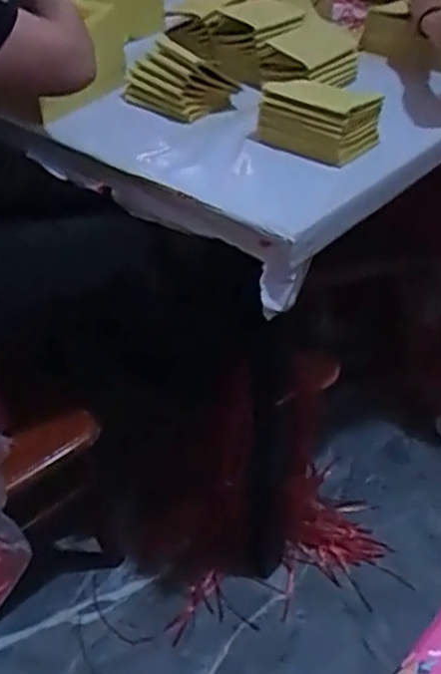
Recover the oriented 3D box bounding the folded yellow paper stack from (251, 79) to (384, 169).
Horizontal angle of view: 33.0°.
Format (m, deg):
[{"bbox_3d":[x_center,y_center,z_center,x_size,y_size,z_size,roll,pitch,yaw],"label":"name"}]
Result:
[{"bbox_3d":[0.161,-0.357,1.216,0.203,0.102,0.102,24,45,26],"label":"folded yellow paper stack"}]

